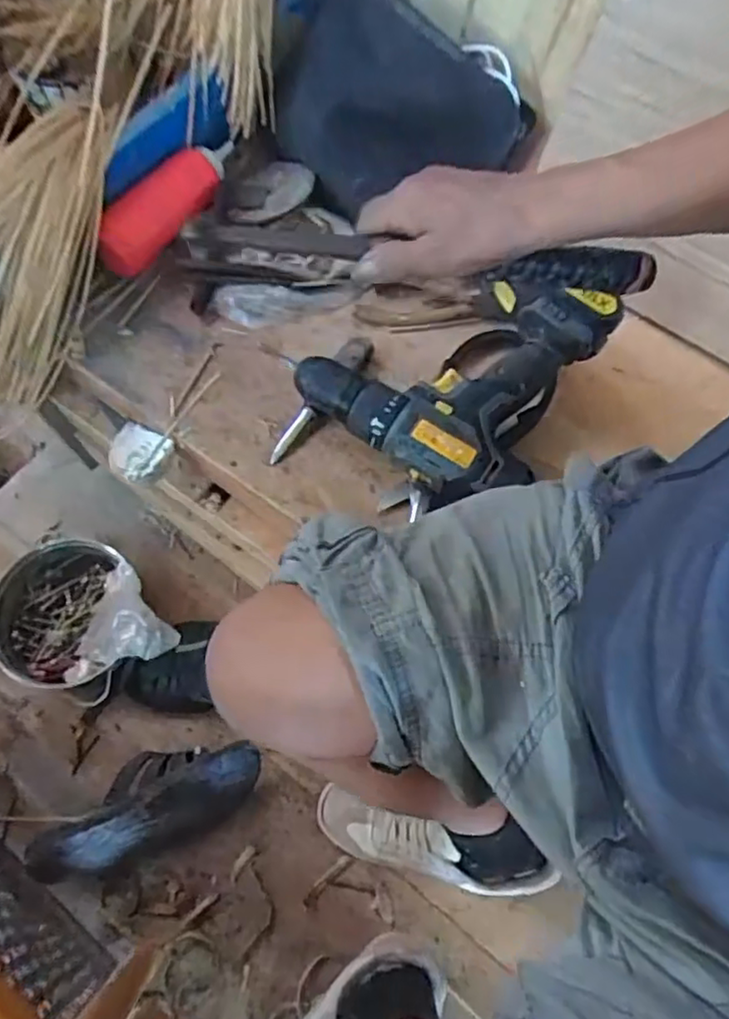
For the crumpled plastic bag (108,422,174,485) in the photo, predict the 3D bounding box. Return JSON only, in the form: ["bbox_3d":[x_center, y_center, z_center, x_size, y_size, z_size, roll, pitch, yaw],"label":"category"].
[{"bbox_3d":[-0.201,-0.048,0.570,0.058,0.018,0.048,24,72,7],"label":"crumpled plastic bag"}]

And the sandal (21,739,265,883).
[{"bbox_3d":[-0.225,0.310,0.675,0.241,0.093,0.096,-19,72,-8],"label":"sandal"}]

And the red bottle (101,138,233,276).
[{"bbox_3d":[-0.180,-0.294,0.606,0.046,0.041,0.181,36,73,11],"label":"red bottle"}]

